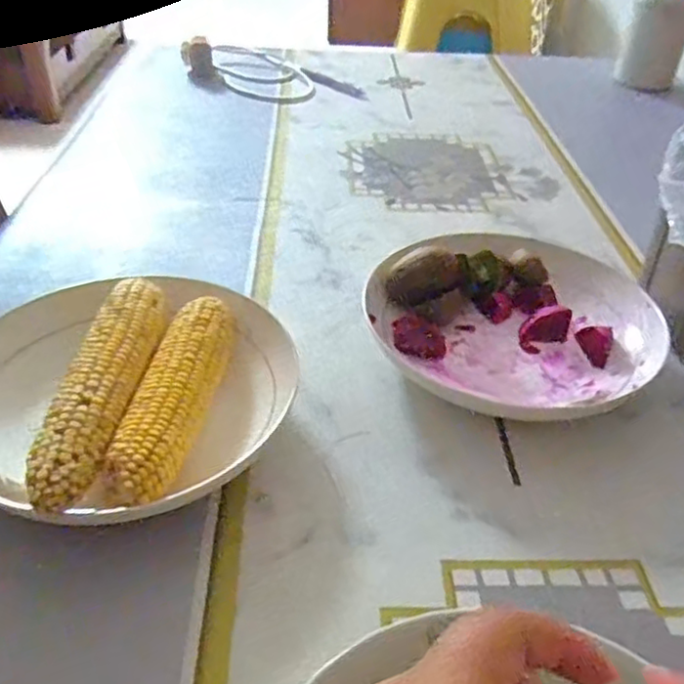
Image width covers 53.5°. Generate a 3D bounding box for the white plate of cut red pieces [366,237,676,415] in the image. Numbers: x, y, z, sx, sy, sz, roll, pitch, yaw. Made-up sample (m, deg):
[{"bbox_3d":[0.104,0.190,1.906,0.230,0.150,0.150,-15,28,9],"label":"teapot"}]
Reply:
[{"bbox_3d":[0.125,-0.023,0.511,0.204,0.051,0.181,9,39,9],"label":"white plate of cut red pieces"}]

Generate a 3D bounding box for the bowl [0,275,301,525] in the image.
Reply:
[{"bbox_3d":[-0.139,0.022,0.425,0.199,0.063,0.199,1,39,-1],"label":"bowl"}]

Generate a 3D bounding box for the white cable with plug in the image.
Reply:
[{"bbox_3d":[-0.103,-0.399,0.981,0.279,0.043,0.162,28,46,29],"label":"white cable with plug"}]

